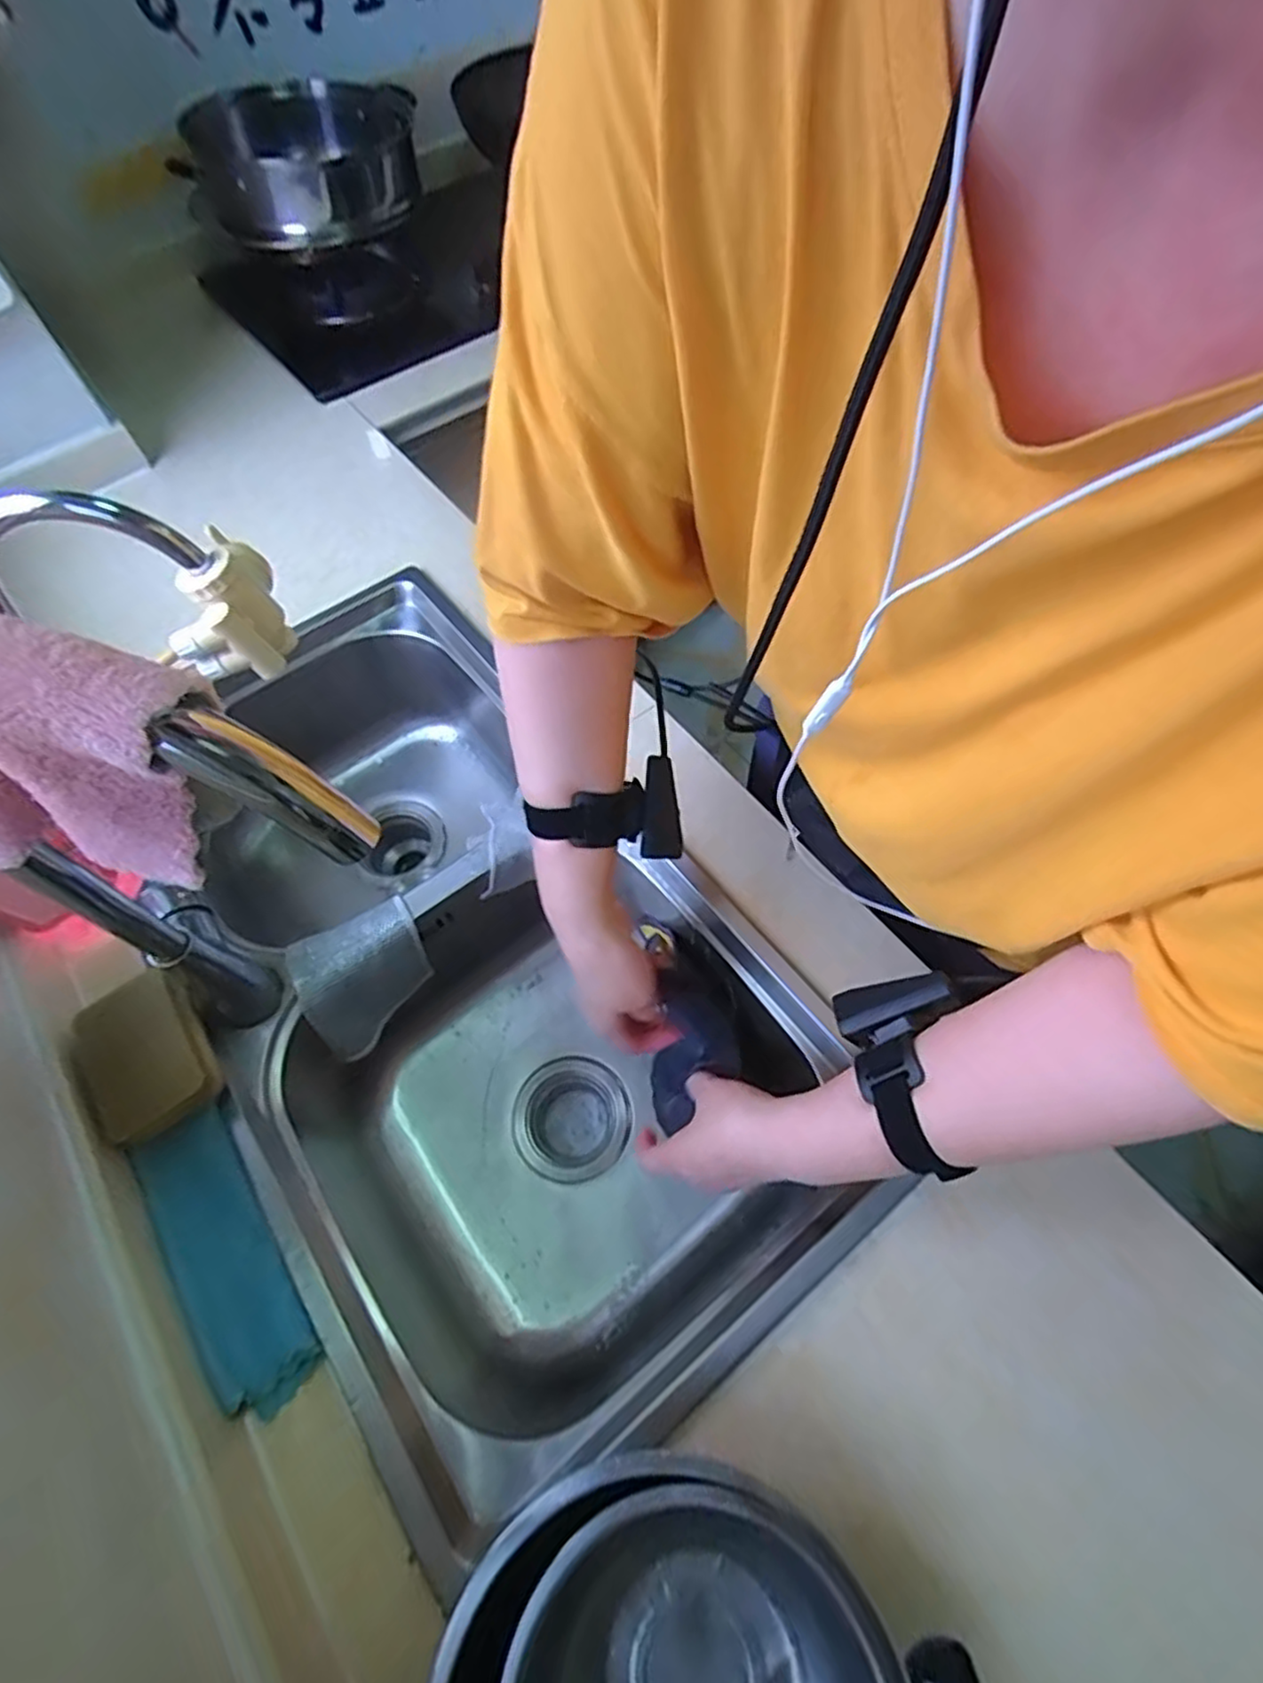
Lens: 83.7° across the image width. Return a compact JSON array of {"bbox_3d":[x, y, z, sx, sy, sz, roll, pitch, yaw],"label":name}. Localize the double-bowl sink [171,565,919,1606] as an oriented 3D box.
[{"bbox_3d":[-0.155,0.124,0.663,0.397,0.228,0.717,-36,66,-16],"label":"double-bowl sink"}]

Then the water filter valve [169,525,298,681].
[{"bbox_3d":[-0.302,-0.178,0.538,0.056,0.077,0.094,3,62,4],"label":"water filter valve"}]

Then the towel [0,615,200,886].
[{"bbox_3d":[-0.213,-0.032,0.244,0.137,0.098,0.046,9,62,7],"label":"towel"}]

